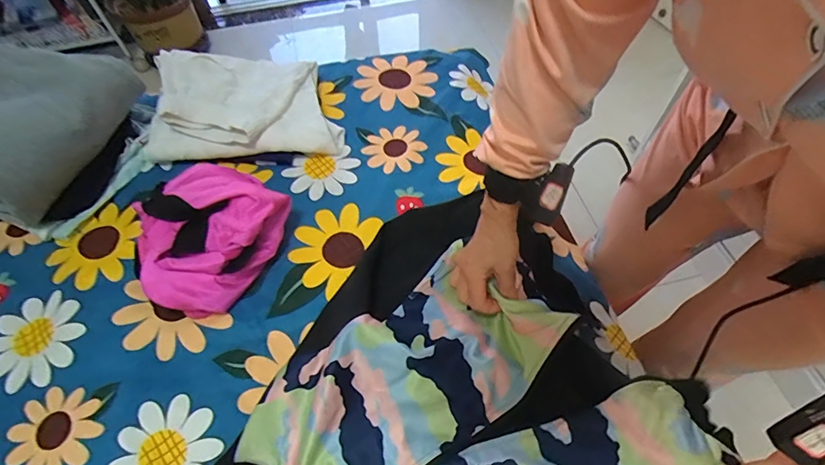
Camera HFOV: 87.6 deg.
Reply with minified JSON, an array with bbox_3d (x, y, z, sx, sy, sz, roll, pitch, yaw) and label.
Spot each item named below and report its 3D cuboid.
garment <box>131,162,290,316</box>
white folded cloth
[{"bbox_3d":[-0.309,-0.013,0.614,0.233,0.097,0.194,34,64,24],"label":"garment"},{"bbox_3d":[-0.287,-0.223,0.747,0.319,0.098,0.188,-1,56,4],"label":"white folded cloth"}]

